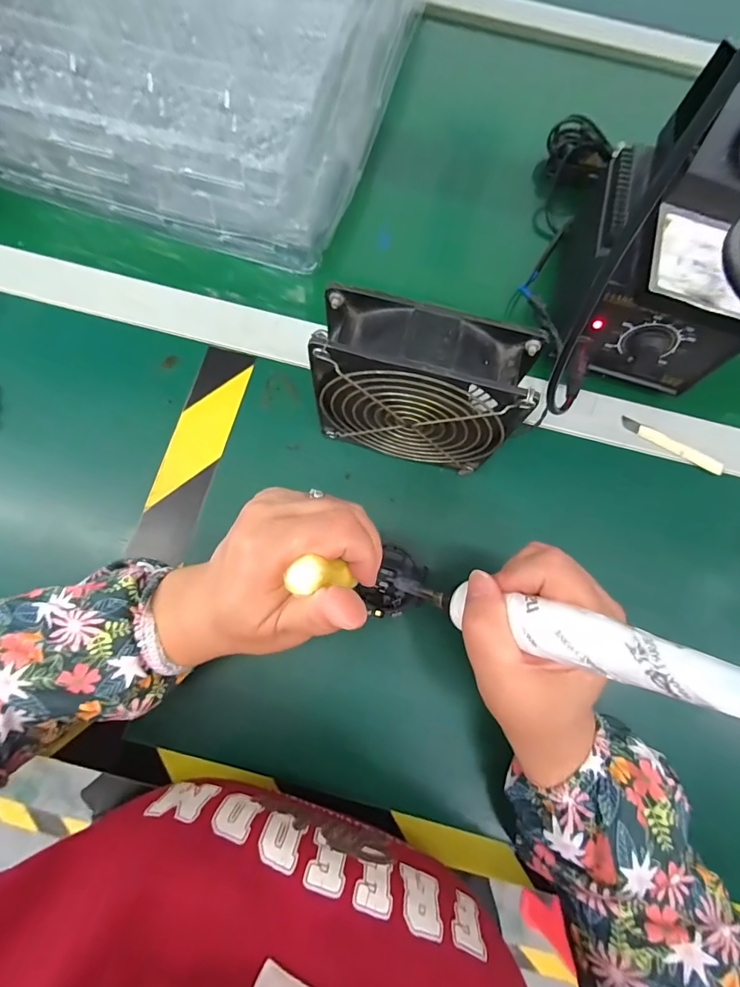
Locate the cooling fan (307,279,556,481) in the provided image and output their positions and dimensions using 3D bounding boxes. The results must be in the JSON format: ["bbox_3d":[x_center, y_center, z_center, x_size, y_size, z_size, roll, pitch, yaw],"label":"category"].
[{"bbox_3d":[0.027,-0.061,0.267,0.122,0.119,0.048,15,76,2],"label":"cooling fan"}]

